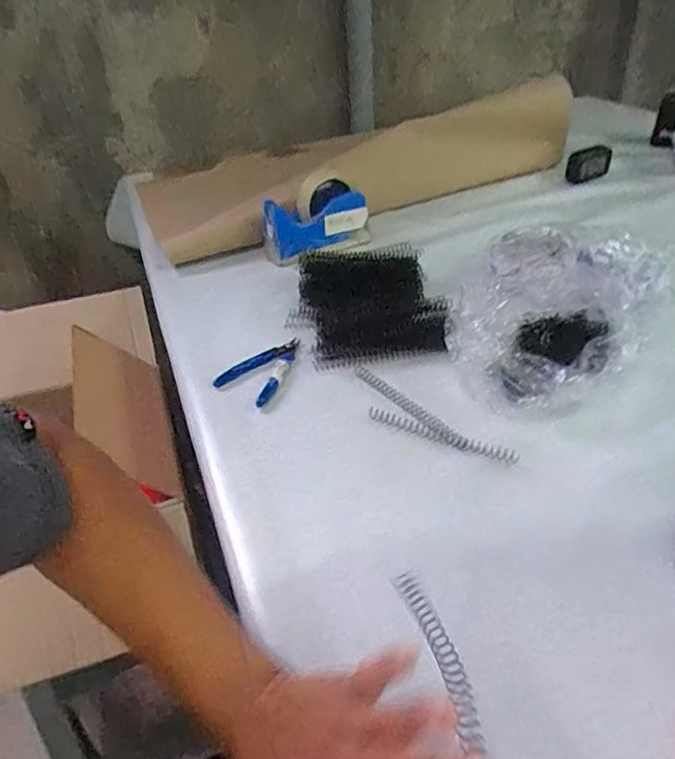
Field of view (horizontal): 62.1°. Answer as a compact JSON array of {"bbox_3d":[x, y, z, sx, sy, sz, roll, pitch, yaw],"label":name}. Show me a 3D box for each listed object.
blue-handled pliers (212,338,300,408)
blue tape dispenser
[{"bbox_3d":[-0.082,-0.015,0.644,0.066,0.010,0.110,17,44,25],"label":"blue-handled pliers"},{"bbox_3d":[-0.031,-0.246,0.850,0.158,0.100,0.053,-24,43,-23],"label":"blue tape dispenser"}]

